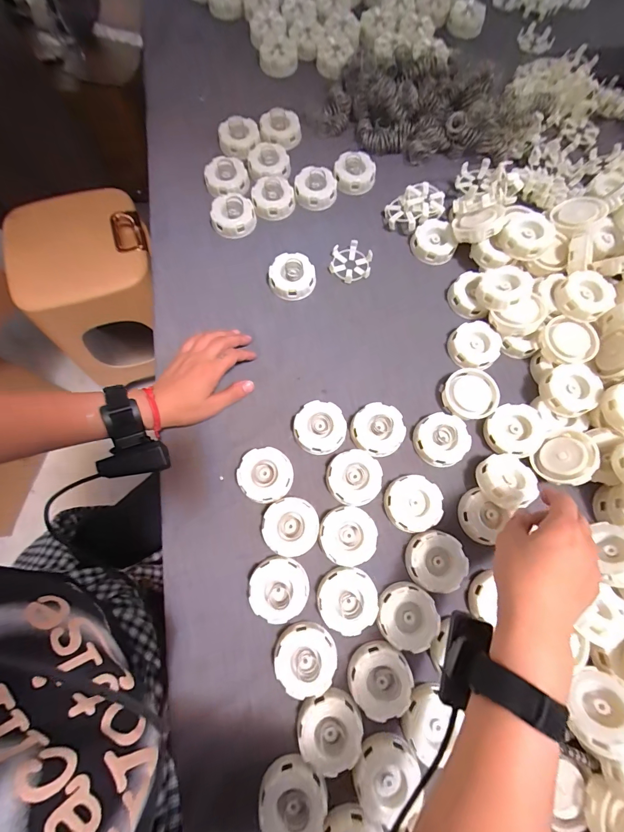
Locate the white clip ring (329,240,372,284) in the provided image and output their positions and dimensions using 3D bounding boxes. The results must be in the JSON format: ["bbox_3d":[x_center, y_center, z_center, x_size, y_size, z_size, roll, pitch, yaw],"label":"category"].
[{"bbox_3d":[0.053,-0.216,0.500,0.060,0.012,0.055,1,75,-2],"label":"white clip ring"}]

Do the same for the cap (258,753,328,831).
[{"bbox_3d":[-0.017,0.356,0.330,0.060,0.019,0.061,1,75,-2],"label":"cap"}]

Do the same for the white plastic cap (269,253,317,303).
[{"bbox_3d":[-0.027,-0.189,0.483,0.061,0.026,0.058,1,75,-2],"label":"white plastic cap"}]

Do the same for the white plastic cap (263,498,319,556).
[{"bbox_3d":[-0.023,0.123,0.399,0.060,0.018,0.060,1,75,-2],"label":"white plastic cap"}]

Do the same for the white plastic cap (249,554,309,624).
[{"bbox_3d":[-0.035,0.184,0.380,0.061,0.015,0.060,1,75,-2],"label":"white plastic cap"}]

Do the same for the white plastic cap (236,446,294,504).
[{"bbox_3d":[-0.053,0.068,0.413,0.061,0.018,0.060,1,75,-2],"label":"white plastic cap"}]

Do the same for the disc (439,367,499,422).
[{"bbox_3d":[0.197,-0.026,0.446,0.066,0.019,0.062,1,75,-2],"label":"disc"}]

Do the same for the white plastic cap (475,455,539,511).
[{"bbox_3d":[0.219,0.072,0.400,0.062,0.021,0.062,1,54,-1],"label":"white plastic cap"}]

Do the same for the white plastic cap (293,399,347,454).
[{"bbox_3d":[0.009,0.015,0.431,0.061,0.019,0.060,1,75,-2],"label":"white plastic cap"}]

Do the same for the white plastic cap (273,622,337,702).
[{"bbox_3d":[-0.007,0.247,0.362,0.060,0.013,0.062,1,75,-2],"label":"white plastic cap"}]

